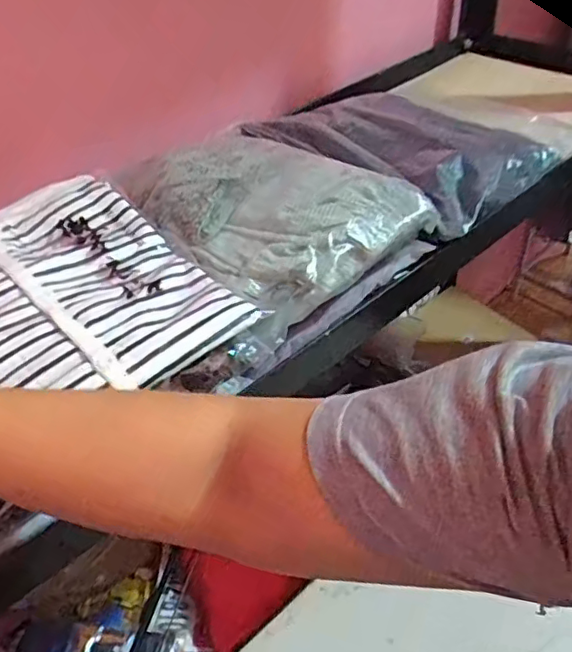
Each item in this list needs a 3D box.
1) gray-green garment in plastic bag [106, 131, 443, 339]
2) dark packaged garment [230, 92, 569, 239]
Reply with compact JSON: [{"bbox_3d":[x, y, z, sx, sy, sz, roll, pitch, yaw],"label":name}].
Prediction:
[{"bbox_3d":[-0.024,-0.125,0.606,0.201,0.056,0.276,-31,51,-32],"label":"gray-green garment in plastic bag"},{"bbox_3d":[0.138,-0.227,0.732,0.231,0.042,0.301,-35,50,-28],"label":"dark packaged garment"}]

